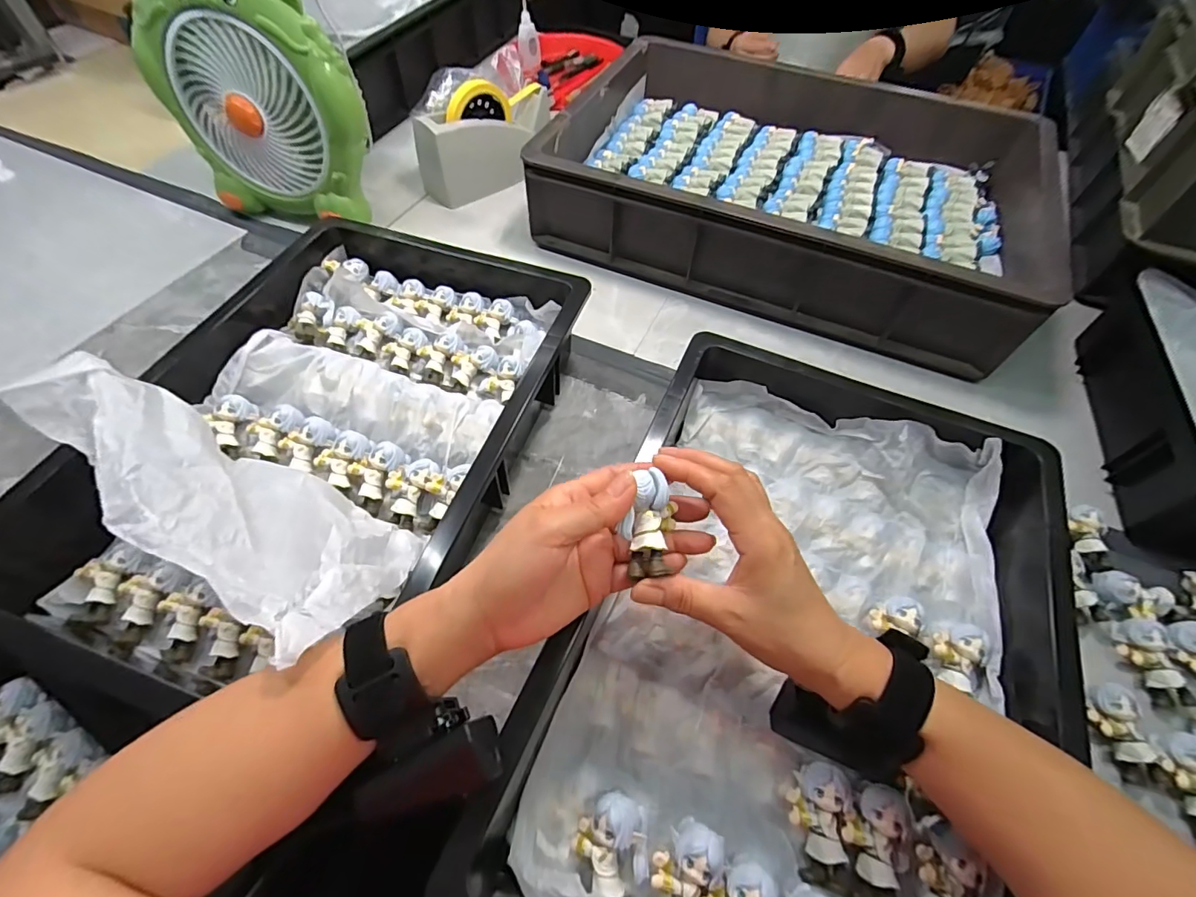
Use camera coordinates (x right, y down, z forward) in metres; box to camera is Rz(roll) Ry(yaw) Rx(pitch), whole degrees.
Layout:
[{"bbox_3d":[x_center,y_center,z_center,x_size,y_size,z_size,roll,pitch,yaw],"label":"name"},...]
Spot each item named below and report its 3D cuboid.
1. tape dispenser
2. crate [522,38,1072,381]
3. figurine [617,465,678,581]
[{"bbox_3d":[-0.143,-0.413,0.676,0.191,0.108,0.072,-29,63,-20],"label":"tape dispenser"},{"bbox_3d":[0.229,-0.328,0.623,0.542,0.115,0.366,22,59,12],"label":"crate"},{"bbox_3d":[0.029,0.044,0.284,0.032,0.026,0.055,7,62,1],"label":"figurine"}]

